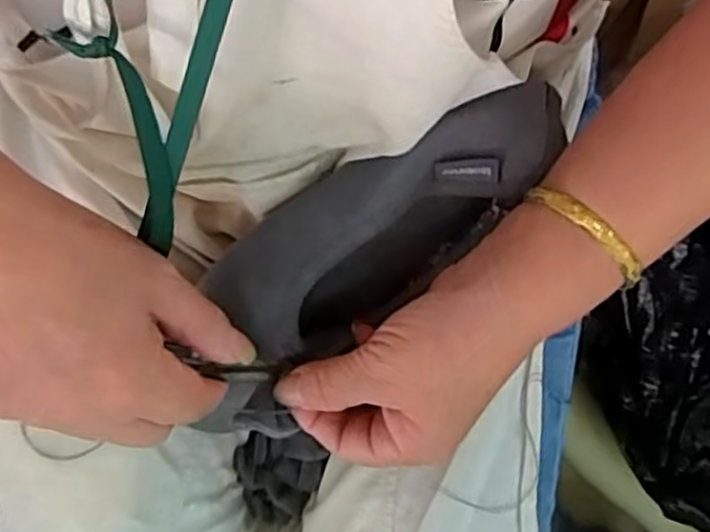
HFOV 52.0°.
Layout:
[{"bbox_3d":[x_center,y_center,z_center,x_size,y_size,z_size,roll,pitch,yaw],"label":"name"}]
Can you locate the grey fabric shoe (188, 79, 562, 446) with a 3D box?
[{"bbox_3d":[0.004,-0.008,0.365,0.220,0.067,0.077,-39,82,2],"label":"grey fabric shoe"}]

